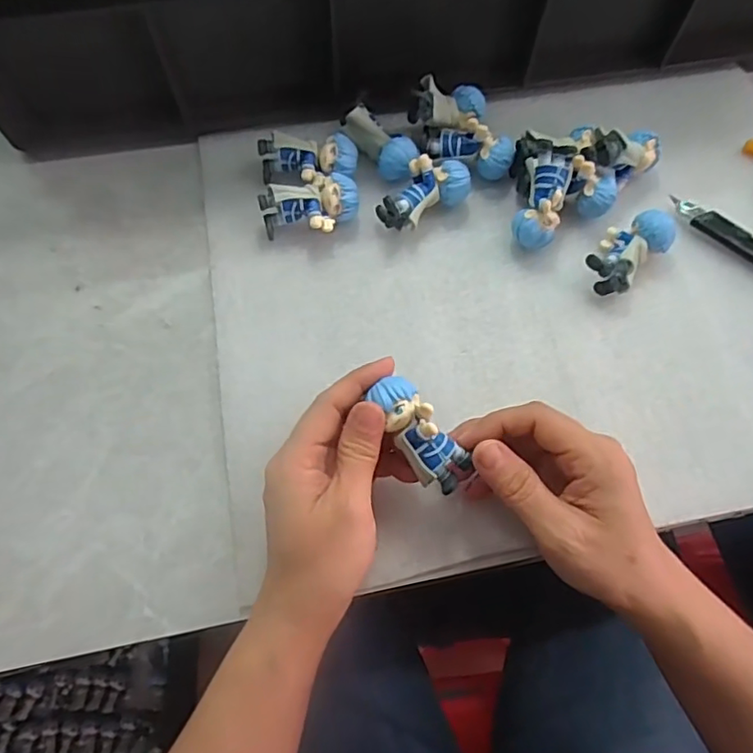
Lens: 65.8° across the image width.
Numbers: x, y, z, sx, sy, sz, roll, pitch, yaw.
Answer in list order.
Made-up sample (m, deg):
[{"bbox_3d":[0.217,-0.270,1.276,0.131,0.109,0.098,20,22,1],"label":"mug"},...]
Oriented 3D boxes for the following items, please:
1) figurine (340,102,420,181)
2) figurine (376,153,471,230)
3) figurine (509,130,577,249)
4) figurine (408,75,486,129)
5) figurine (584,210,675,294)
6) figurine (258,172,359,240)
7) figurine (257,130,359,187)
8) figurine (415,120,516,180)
[{"bbox_3d":[0.004,-0.156,0.387,0.024,0.021,0.060,-36,73,-14],"label":"figurine"},{"bbox_3d":[0.029,-0.116,0.377,0.059,0.031,0.032,-35,73,-14],"label":"figurine"},{"bbox_3d":[0.103,-0.119,0.372,0.034,0.044,0.071,12,68,4],"label":"figurine"},{"bbox_3d":[0.047,-0.181,0.385,0.057,0.022,0.025,-20,69,-30],"label":"figurine"},{"bbox_3d":[0.158,-0.079,0.367,0.057,0.028,0.033,-41,74,-16],"label":"figurine"},{"bbox_3d":[-0.041,-0.105,0.372,0.061,0.029,0.033,-20,70,-9],"label":"figurine"},{"bbox_3d":[-0.044,-0.140,0.380,0.062,0.024,0.033,-7,68,-4],"label":"figurine"},{"bbox_3d":[0.058,-0.149,0.387,0.064,0.035,0.032,8,68,2],"label":"figurine"}]

